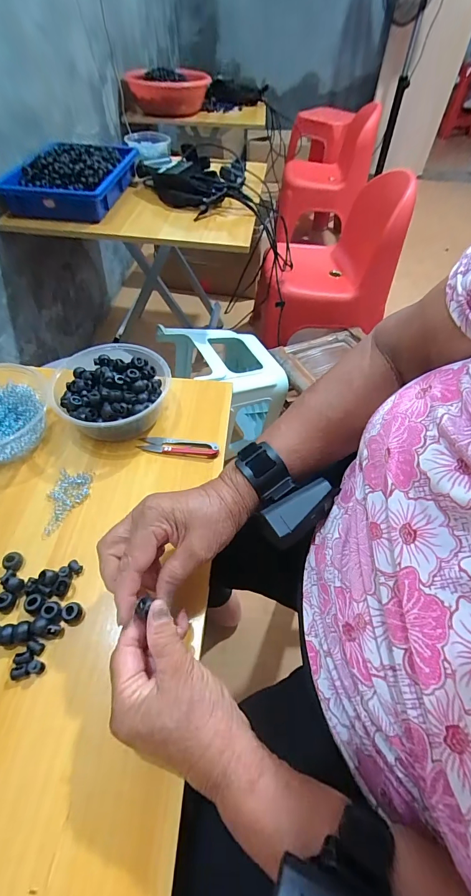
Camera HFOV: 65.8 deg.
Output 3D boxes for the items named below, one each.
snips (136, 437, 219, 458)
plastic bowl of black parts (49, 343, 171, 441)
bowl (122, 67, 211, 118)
[{"bbox_3d":[-0.070,-0.003,0.455,0.099,0.010,0.023,6,52,2],"label":"snips"},{"bbox_3d":[-0.159,-0.068,0.465,0.139,0.056,0.140,17,53,10],"label":"plastic bowl of black parts"},{"bbox_3d":[-0.250,-1.356,1.392,0.298,0.136,0.273,-3,52,-5],"label":"bowl"}]

